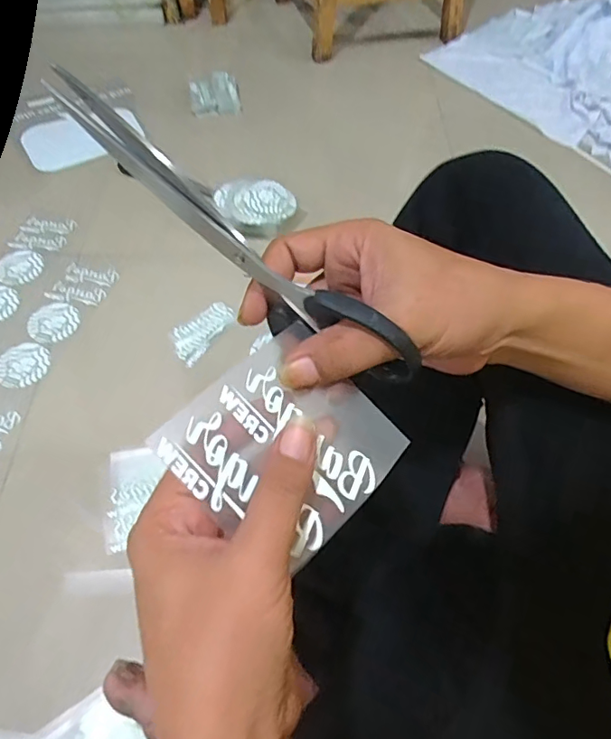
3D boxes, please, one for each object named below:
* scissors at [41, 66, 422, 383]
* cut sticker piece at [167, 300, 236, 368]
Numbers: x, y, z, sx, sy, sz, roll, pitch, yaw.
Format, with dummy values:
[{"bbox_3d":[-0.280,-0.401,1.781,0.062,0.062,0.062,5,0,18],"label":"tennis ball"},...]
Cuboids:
[{"bbox_3d":[-0.028,-0.051,0.240,0.200,0.056,0.009,37,59,-20],"label":"scissors"},{"bbox_3d":[-0.136,-0.052,0.682,0.096,0.004,0.063,-39,63,-17],"label":"cut sticker piece"}]

